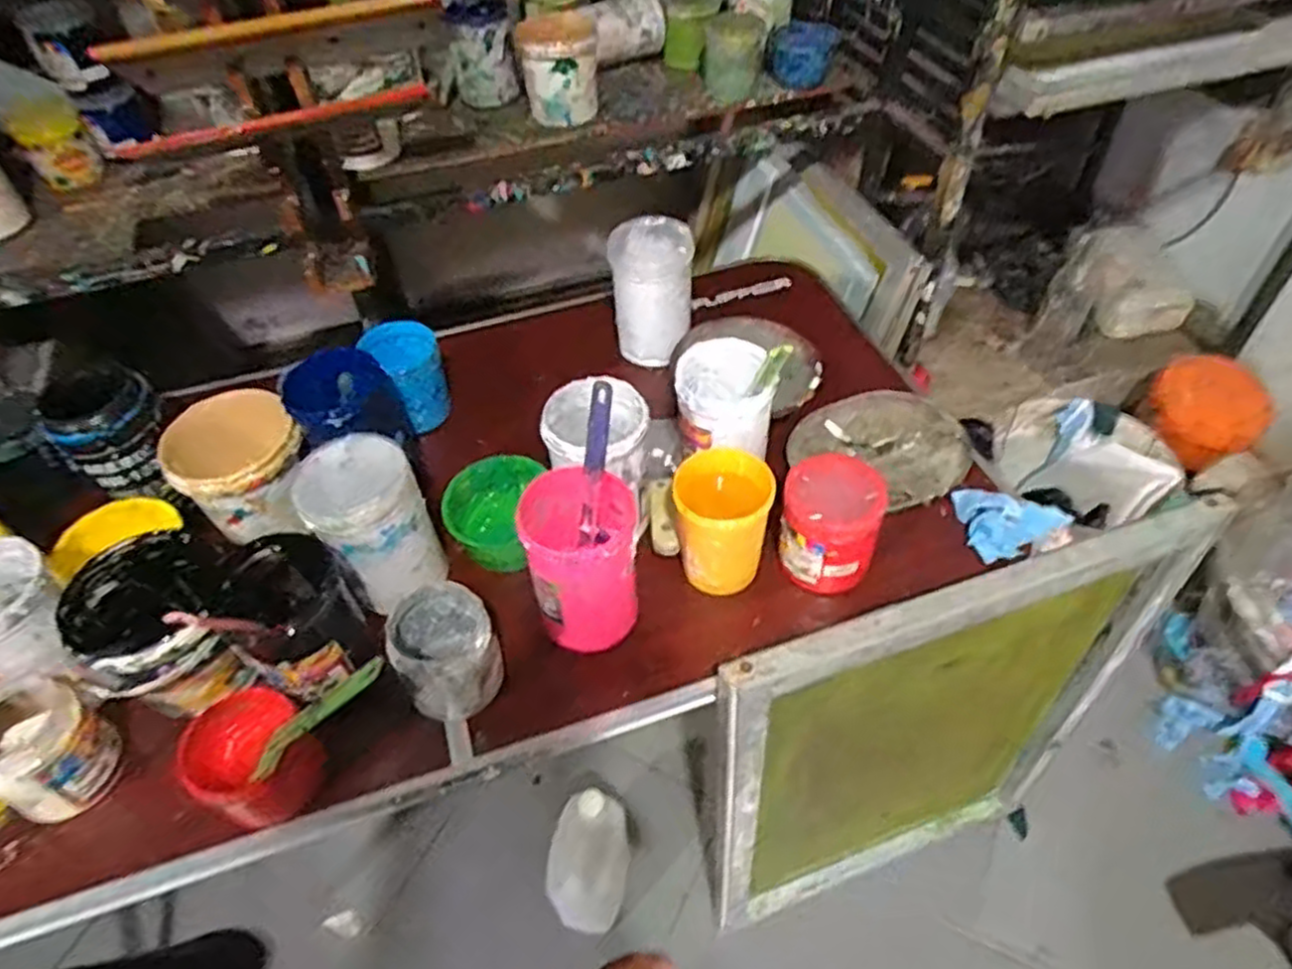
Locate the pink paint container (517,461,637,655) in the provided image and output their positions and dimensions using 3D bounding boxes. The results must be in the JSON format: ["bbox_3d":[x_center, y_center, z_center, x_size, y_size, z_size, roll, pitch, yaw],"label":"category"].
[{"bbox_3d":[-0.054,0.068,0.675,0.094,0.133,0.091,-10,49,-6],"label":"pink paint container"}]

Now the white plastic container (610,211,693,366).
[{"bbox_3d":[0.006,-0.228,0.933,0.098,0.154,0.087,-5,49,-2],"label":"white plastic container"}]

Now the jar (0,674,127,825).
[{"bbox_3d":[-0.489,0.209,0.623,0.094,0.085,0.083,26,55,23],"label":"jar"}]

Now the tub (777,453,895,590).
[{"bbox_3d":[0.172,0.040,0.729,0.089,0.121,0.085,-1,49,2],"label":"tub"}]

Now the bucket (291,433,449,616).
[{"bbox_3d":[-0.246,0.033,0.697,0.091,0.125,0.095,-1,49,2],"label":"bucket"}]

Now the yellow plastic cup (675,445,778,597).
[{"bbox_3d":[0.073,0.036,0.721,0.087,0.105,0.083,-1,49,2],"label":"yellow plastic cup"}]

